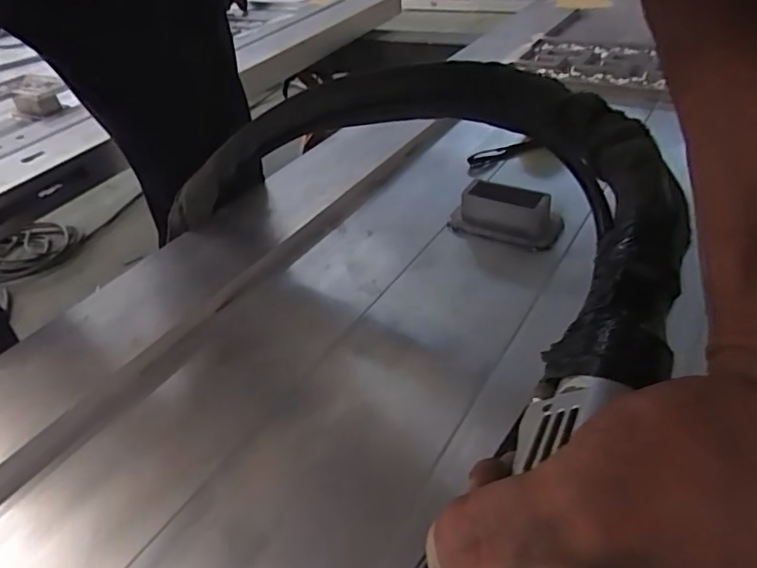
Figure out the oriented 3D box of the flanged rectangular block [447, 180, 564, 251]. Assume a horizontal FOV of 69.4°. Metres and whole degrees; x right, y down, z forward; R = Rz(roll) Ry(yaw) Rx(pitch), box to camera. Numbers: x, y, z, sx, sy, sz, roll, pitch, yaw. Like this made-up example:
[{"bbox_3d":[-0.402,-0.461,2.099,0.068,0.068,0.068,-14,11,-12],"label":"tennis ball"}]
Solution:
[{"bbox_3d":[0.117,-0.064,0.502,0.100,0.038,0.056,22,47,28],"label":"flanged rectangular block"}]

